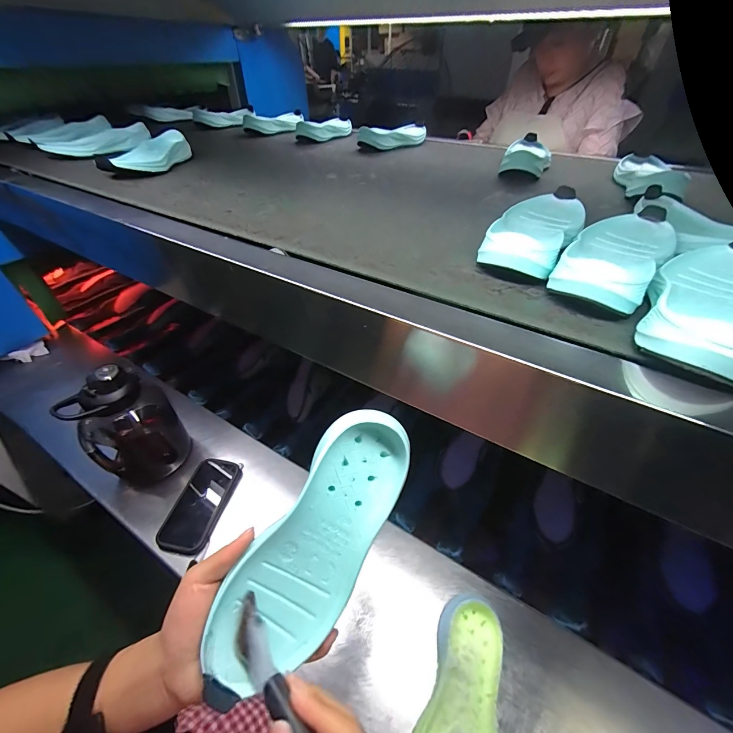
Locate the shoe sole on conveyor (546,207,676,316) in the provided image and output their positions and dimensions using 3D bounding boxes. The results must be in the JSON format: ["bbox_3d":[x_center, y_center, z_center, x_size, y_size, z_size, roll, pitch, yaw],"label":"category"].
[{"bbox_3d":[0.248,-0.113,0.329,0.075,0.045,0.211,28,50,32],"label":"shoe sole on conveyor"}]

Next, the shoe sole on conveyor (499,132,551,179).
[{"bbox_3d":[0.309,-0.398,0.629,0.074,0.042,0.192,15,45,21],"label":"shoe sole on conveyor"}]

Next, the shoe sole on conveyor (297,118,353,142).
[{"bbox_3d":[-0.101,-0.609,0.851,0.071,0.034,0.201,24,48,28],"label":"shoe sole on conveyor"}]

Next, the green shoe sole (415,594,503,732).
[{"bbox_3d":[0.111,0.397,0.388,0.083,0.040,0.212,14,44,20],"label":"green shoe sole"}]

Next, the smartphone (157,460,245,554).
[{"bbox_3d":[-0.289,0.240,0.583,0.088,0.017,0.157,7,42,13],"label":"smartphone"}]

